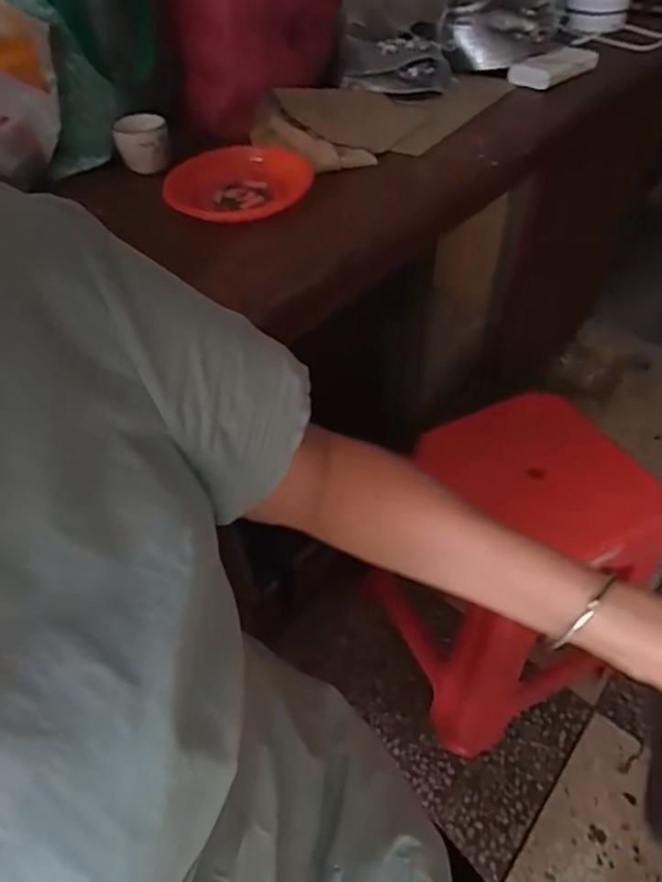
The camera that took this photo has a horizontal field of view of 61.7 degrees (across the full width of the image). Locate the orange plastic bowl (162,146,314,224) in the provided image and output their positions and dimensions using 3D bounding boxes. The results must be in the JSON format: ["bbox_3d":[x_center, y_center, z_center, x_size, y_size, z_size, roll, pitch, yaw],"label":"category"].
[{"bbox_3d":[-0.118,-0.309,0.669,0.168,0.027,0.139,-30,53,-25],"label":"orange plastic bowl"}]

